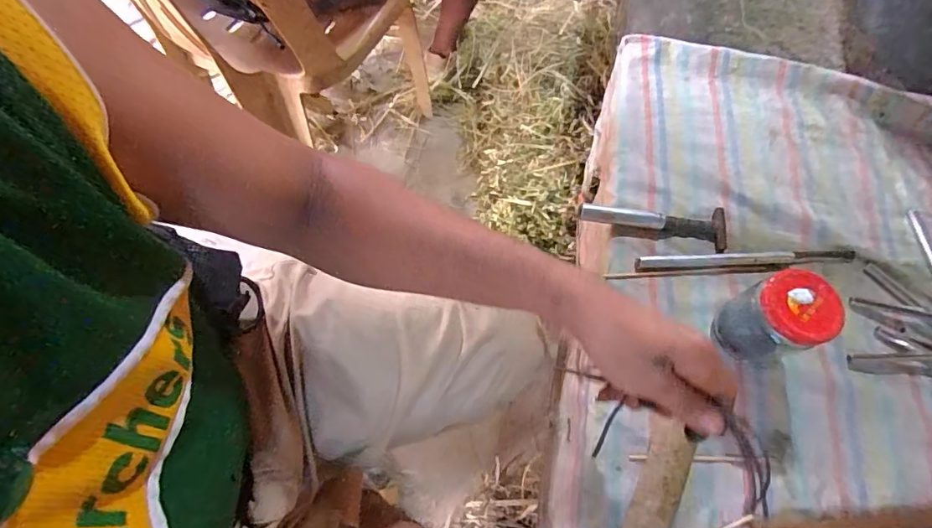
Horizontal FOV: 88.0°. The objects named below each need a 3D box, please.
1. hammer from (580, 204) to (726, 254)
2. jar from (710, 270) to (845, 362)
[{"bbox_3d":[0.201,-0.048,0.517,0.155,0.017,0.044,10,67,-1],"label":"hammer"},{"bbox_3d":[0.281,0.050,0.441,0.061,0.092,0.063,2,67,-5],"label":"jar"}]

